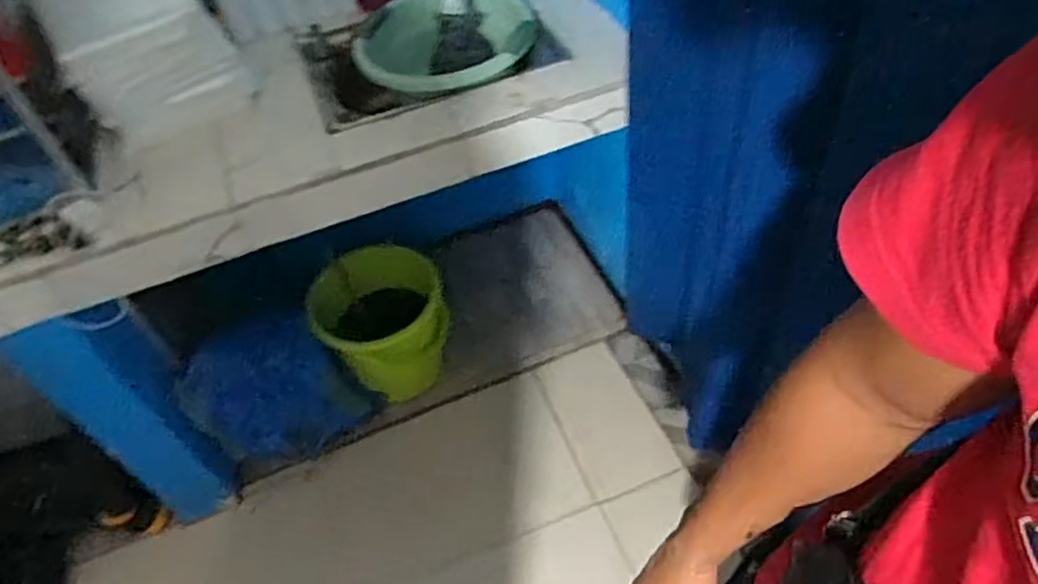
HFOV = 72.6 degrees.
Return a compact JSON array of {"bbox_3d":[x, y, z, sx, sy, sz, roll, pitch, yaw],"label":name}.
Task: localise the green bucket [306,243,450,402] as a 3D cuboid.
[{"bbox_3d":[-0.340,0.080,1.847,0.332,0.319,0.309,-3,49,4],"label":"green bucket"}]

